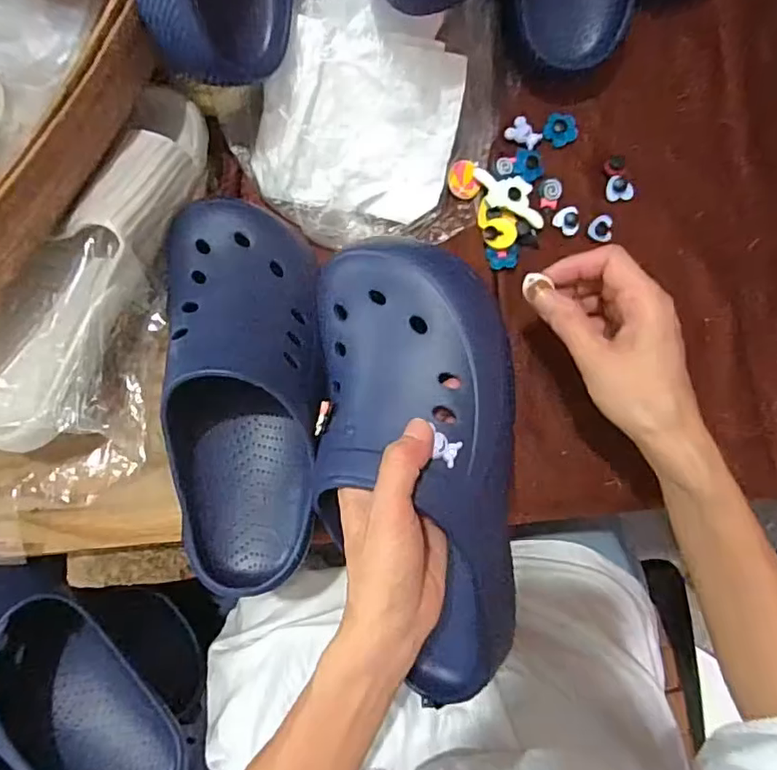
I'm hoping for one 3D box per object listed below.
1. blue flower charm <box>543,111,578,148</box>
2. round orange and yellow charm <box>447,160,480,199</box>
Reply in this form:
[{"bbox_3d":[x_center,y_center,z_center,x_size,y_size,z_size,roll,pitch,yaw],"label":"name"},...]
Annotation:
[{"bbox_3d":[0.132,-0.195,0.439,0.024,0.004,0.025,1,99,9],"label":"blue flower charm"},{"bbox_3d":[0.056,-0.152,0.427,0.022,0.004,0.027,-15,101,3],"label":"round orange and yellow charm"}]

